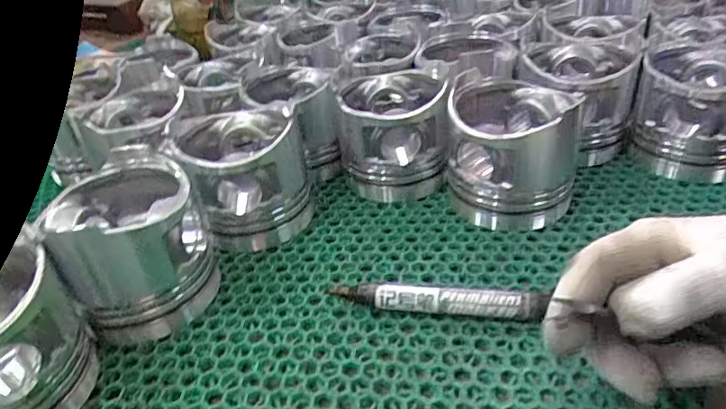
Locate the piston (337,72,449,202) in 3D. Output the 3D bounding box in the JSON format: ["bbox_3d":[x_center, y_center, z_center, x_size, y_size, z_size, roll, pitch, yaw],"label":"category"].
[{"bbox_3d":[0.025,-0.056,0.415,0.085,0.080,0.087,0,35,9],"label":"piston"}]

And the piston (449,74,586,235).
[{"bbox_3d":[0.107,-0.039,0.372,0.086,0.084,0.092,7,37,18],"label":"piston"}]

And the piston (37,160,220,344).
[{"bbox_3d":[-0.144,0.024,0.326,0.087,0.082,0.090,-19,37,-18],"label":"piston"}]

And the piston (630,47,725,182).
[{"bbox_3d":[0.259,-0.074,0.395,0.082,0.087,0.089,16,41,29],"label":"piston"}]

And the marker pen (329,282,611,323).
[{"bbox_3d":[0.043,0.054,0.302,0.121,0.017,0.014,2,36,12],"label":"marker pen"}]

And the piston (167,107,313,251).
[{"bbox_3d":[-0.086,-0.021,0.384,0.084,0.078,0.084,-8,35,-3],"label":"piston"}]

